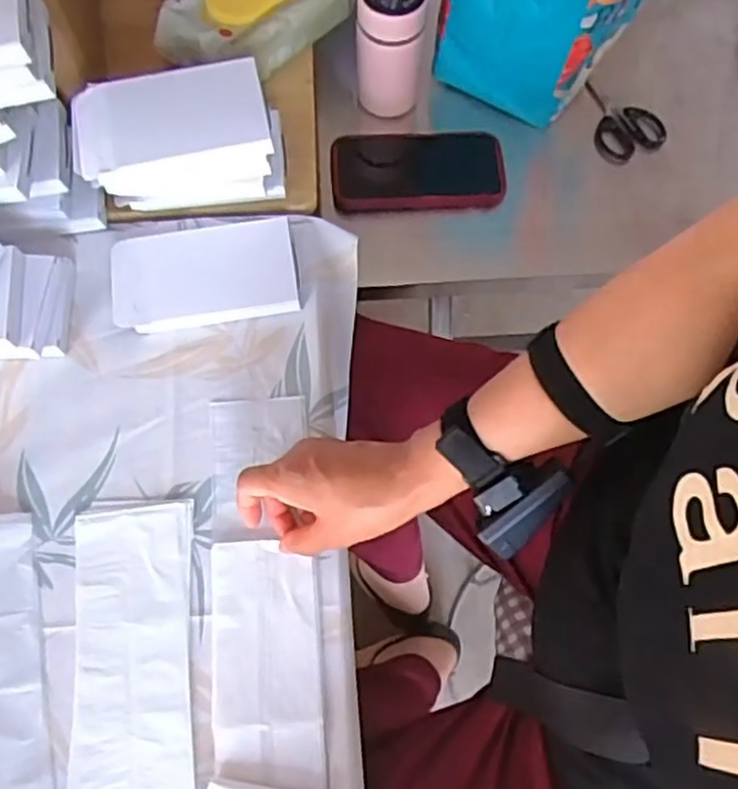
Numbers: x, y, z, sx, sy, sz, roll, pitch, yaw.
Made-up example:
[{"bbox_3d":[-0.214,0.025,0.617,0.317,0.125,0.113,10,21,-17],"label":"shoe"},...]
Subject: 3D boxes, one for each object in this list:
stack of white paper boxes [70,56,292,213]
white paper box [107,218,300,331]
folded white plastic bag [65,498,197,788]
[{"bbox_3d":[-0.163,-0.216,0.633,0.164,0.100,0.087,-12,71,-5],"label":"stack of white paper boxes"},{"bbox_3d":[-0.143,-0.104,0.626,0.155,0.018,0.091,-9,71,-4],"label":"white paper box"},{"bbox_3d":[-0.171,0.200,0.515,0.087,0.008,0.251,-5,71,-3],"label":"folded white plastic bag"}]

